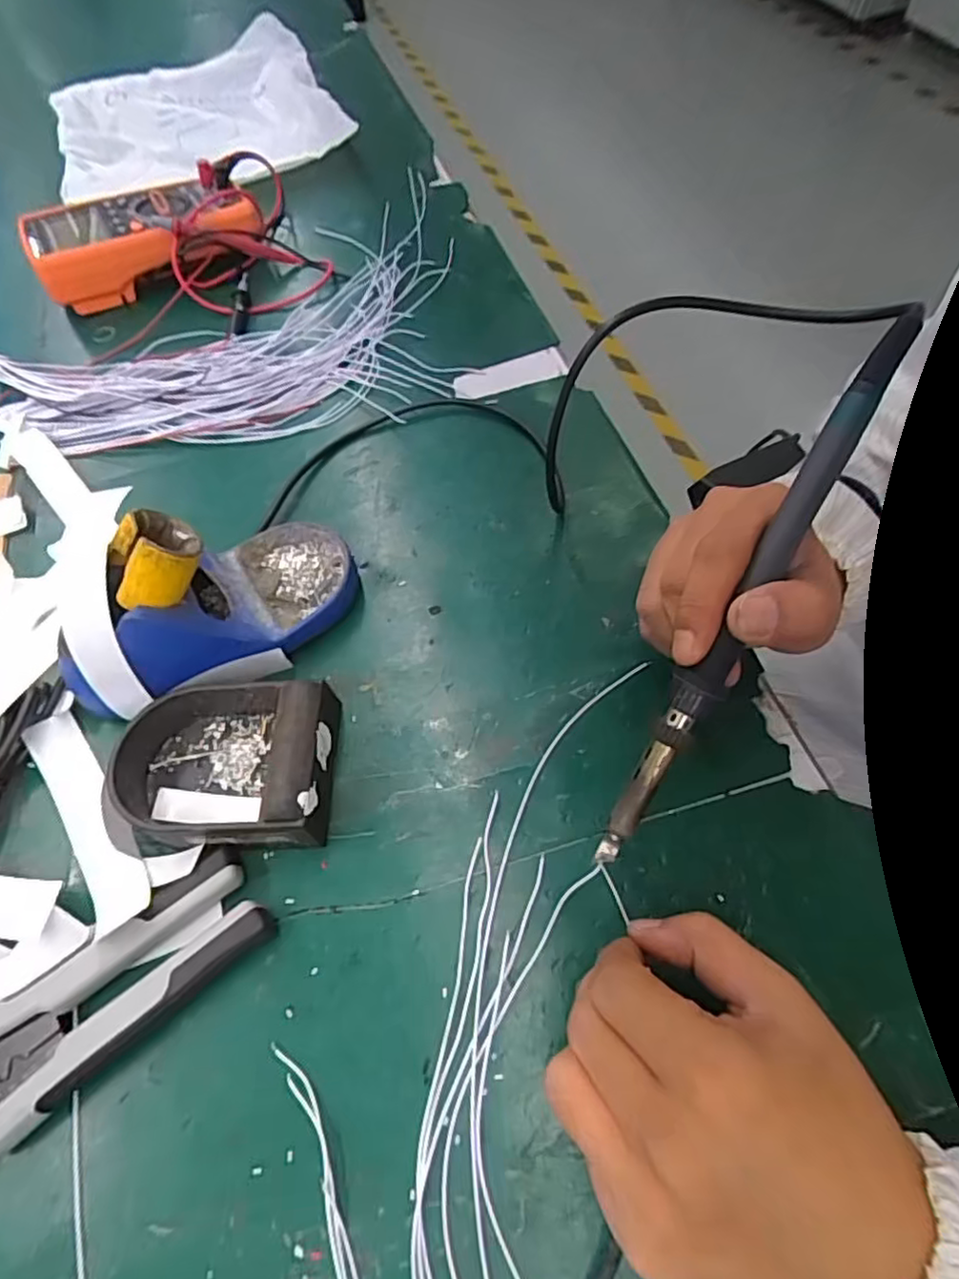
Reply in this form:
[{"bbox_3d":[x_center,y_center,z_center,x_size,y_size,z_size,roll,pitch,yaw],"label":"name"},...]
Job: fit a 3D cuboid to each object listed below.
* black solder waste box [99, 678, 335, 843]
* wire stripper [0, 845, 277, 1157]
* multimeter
[{"bbox_3d":[-0.125,0.061,0.316,0.105,0.037,0.078,-3,59,2],"label":"black solder waste box"},{"bbox_3d":[-0.180,0.168,0.270,0.196,0.022,0.051,-35,63,-16],"label":"wire stripper"},{"bbox_3d":[-0.286,-0.344,0.561,0.190,0.048,0.089,-14,59,-5],"label":"multimeter"}]

